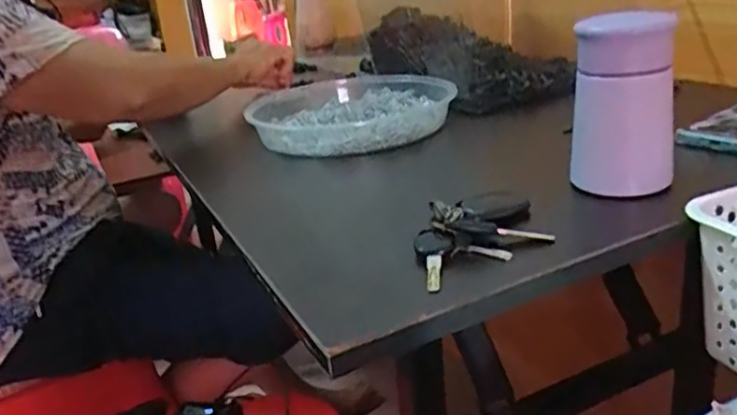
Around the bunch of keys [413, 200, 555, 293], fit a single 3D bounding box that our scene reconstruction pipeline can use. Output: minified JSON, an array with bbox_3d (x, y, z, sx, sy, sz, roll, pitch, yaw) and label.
[{"bbox_3d":[0.075,0.018,0.432,0.085,0.022,0.102,-5,22,4],"label":"bunch of keys"}]

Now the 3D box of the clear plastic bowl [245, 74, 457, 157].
[{"bbox_3d":[-0.020,-0.114,0.761,0.235,0.046,0.211,-5,22,4],"label":"clear plastic bowl"}]

